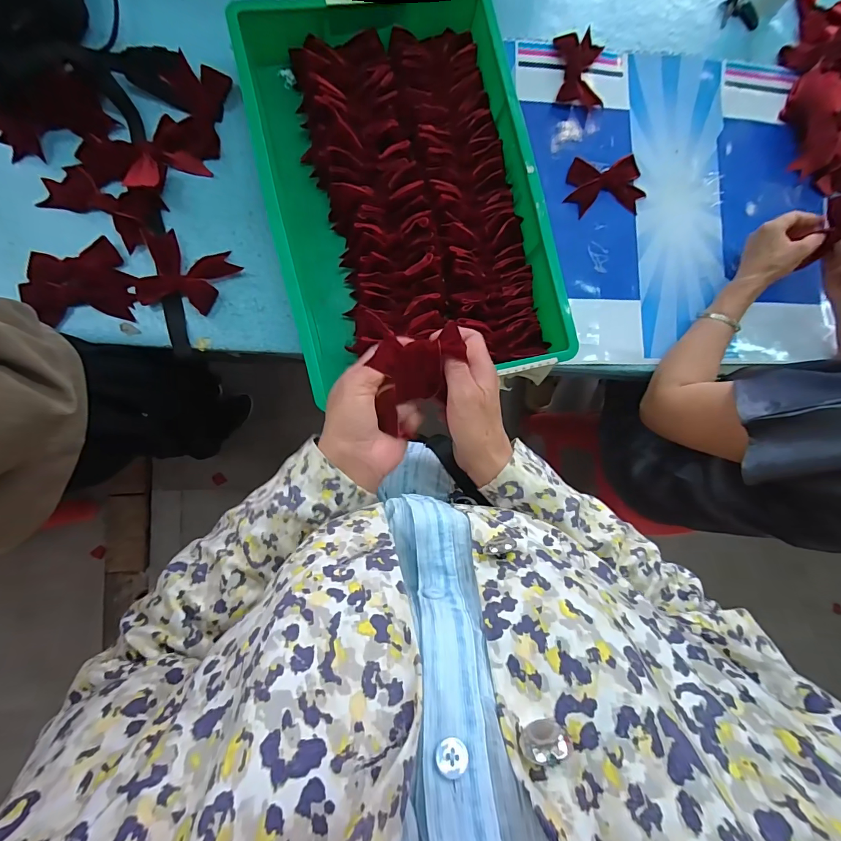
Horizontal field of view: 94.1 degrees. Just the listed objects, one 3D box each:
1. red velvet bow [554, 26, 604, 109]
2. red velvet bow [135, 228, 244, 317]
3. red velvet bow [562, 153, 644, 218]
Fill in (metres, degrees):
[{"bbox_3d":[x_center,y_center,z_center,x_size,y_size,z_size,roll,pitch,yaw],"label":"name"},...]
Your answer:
[{"bbox_3d":[0.266,-0.587,0.654,0.080,0.014,0.120,-2,88,-9],"label":"red velvet bow"},{"bbox_3d":[-0.328,-0.205,0.551,0.120,0.017,0.100,11,86,-9],"label":"red velvet bow"},{"bbox_3d":[0.306,-0.391,0.652,0.140,0.011,0.091,-9,89,-10],"label":"red velvet bow"}]

